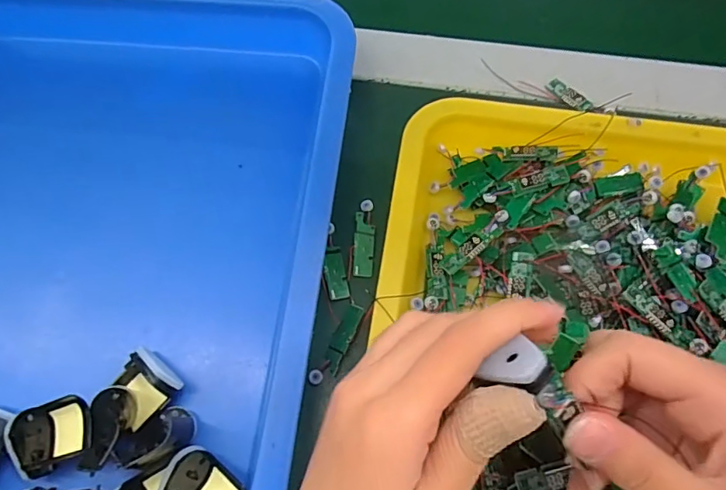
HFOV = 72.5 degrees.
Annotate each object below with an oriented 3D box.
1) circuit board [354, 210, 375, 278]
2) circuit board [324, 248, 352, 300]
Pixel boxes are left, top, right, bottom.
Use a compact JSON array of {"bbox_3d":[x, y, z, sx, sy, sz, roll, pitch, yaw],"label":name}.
[{"bbox_3d":[0.001,-0.001,0.321,0.013,0.005,0.042,2,69,3],"label":"circuit board"},{"bbox_3d":[-0.018,0.017,0.315,0.013,0.004,0.035,-12,69,-3],"label":"circuit board"}]

